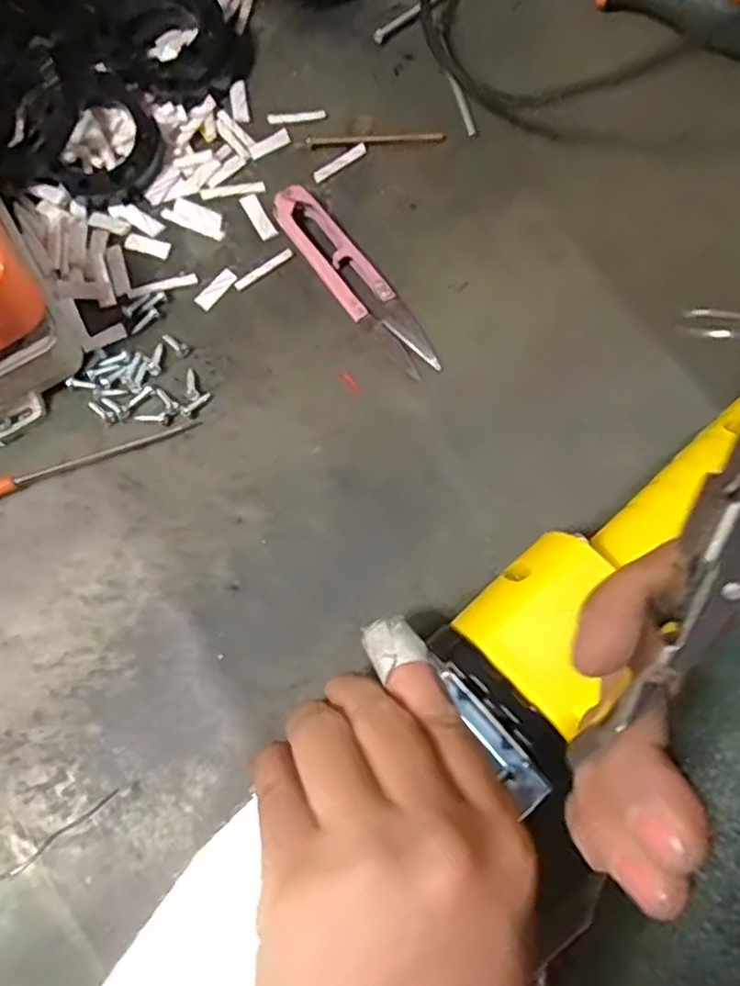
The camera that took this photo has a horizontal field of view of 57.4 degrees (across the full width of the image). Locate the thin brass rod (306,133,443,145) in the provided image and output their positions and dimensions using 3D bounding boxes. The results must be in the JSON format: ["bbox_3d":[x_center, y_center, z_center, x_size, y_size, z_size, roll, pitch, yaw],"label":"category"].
[{"bbox_3d":[0.002,-0.164,0.311,0.063,0.004,0.005,-1,77,0],"label":"thin brass rod"}]

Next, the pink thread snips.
[{"bbox_3d":[-0.006,-0.091,0.291,0.022,0.008,0.102,-37,79,-8],"label":"pink thread snips"}]

